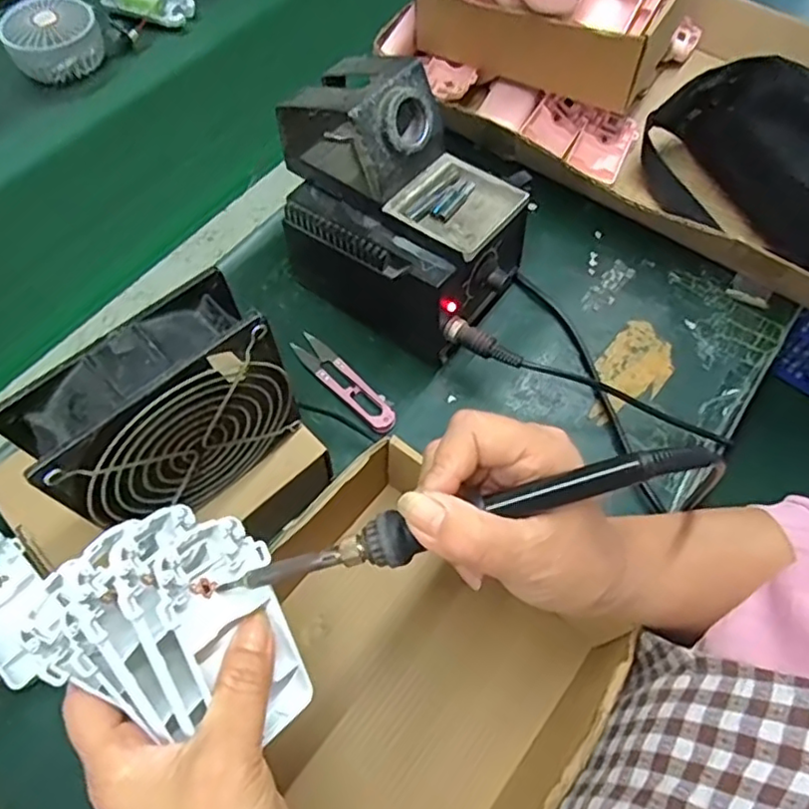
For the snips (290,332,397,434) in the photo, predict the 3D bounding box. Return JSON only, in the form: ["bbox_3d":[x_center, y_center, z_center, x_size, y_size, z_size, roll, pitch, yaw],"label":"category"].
[{"bbox_3d":[-0.044,-0.018,0.464,0.023,0.012,0.103,-39,69,-20],"label":"snips"}]

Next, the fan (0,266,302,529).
[{"bbox_3d":[-0.118,0.008,0.323,0.119,0.111,0.046,-38,69,-20],"label":"fan"}]

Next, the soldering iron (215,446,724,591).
[{"bbox_3d":[0.026,0.052,0.262,0.211,0.017,0.025,-16,62,2],"label":"soldering iron"}]

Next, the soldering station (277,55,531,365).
[{"bbox_3d":[-0.007,-0.132,0.443,0.181,0.158,0.100,35,66,16],"label":"soldering station"}]

